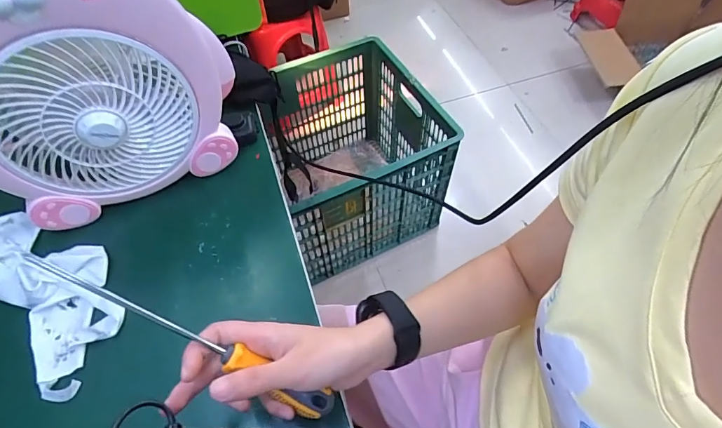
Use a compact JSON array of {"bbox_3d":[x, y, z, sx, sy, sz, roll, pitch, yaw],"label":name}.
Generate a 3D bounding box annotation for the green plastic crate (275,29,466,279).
[{"bbox_3d":[-0.031,-0.163,1.224,0.505,0.406,0.445,-23,59,-13],"label":"green plastic crate"}]

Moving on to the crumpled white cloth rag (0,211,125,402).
[{"bbox_3d":[-0.355,0.077,0.427,0.229,0.031,0.132,20,60,14],"label":"crumpled white cloth rag"}]

